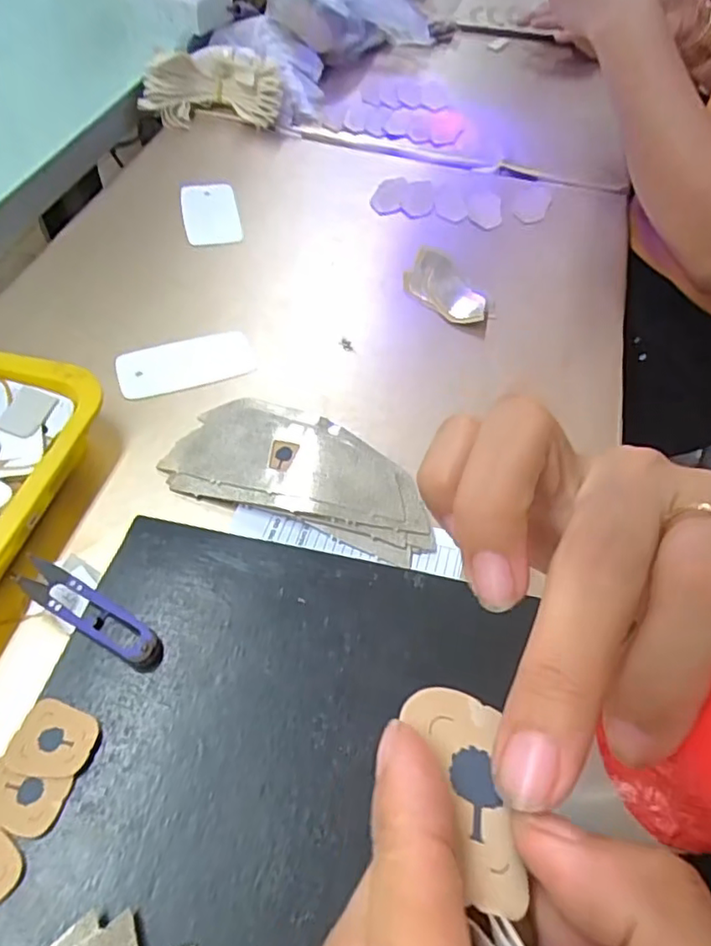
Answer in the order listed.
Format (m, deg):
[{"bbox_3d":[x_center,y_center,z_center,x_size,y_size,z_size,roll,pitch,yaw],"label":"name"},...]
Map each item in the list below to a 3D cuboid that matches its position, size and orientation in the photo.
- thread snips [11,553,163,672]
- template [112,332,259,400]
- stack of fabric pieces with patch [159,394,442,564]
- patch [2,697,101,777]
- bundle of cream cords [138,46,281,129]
[{"bbox_3d":[-0.145,0.074,0.337,0.098,0.010,0.022,26,56,16],"label":"thread snips"},{"bbox_3d":[-0.133,-0.087,0.493,0.106,0.004,0.050,-15,61,-20],"label":"template"},{"bbox_3d":[-0.032,-0.010,0.424,0.180,0.025,0.094,16,53,9],"label":"stack of fabric pieces with patch"},{"bbox_3d":[-0.144,0.128,0.298,0.037,0.005,0.033,13,53,7],"label":"patch"},{"bbox_3d":[-0.162,-0.436,0.713,0.156,0.066,0.070,0,53,-3],"label":"bundle of cream cords"}]

